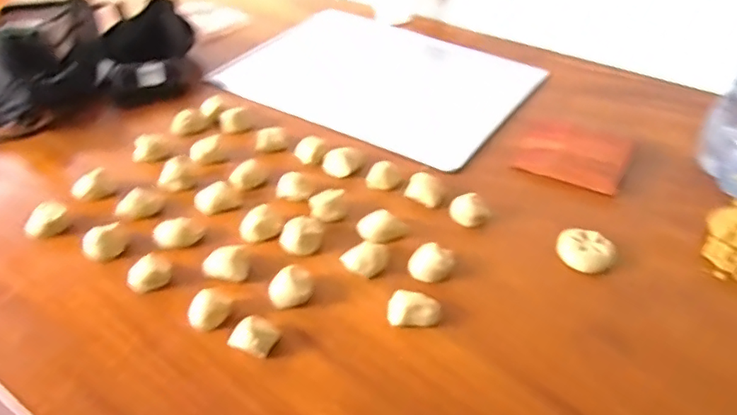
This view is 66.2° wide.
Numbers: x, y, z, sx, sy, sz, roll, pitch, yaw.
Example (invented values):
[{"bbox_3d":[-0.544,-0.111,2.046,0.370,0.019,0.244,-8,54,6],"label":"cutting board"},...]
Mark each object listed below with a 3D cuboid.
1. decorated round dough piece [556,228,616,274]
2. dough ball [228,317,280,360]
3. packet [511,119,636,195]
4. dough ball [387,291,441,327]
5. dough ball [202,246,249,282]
[{"bbox_3d":[0.231,0.046,0.601,0.056,0.022,0.047,26,45,27],"label":"decorated round dough piece"},{"bbox_3d":[-0.104,0.116,0.512,0.036,0.025,0.036,1,39,-1],"label":"dough ball"},{"bbox_3d":[0.269,-0.070,0.740,0.129,0.012,0.116,20,43,21],"label":"packet"},{"bbox_3d":[0.045,0.095,0.541,0.051,0.025,0.037,4,39,4],"label":"dough ball"},{"bbox_3d":[-0.147,0.059,0.583,0.043,0.024,0.032,-5,40,-8],"label":"dough ball"}]

